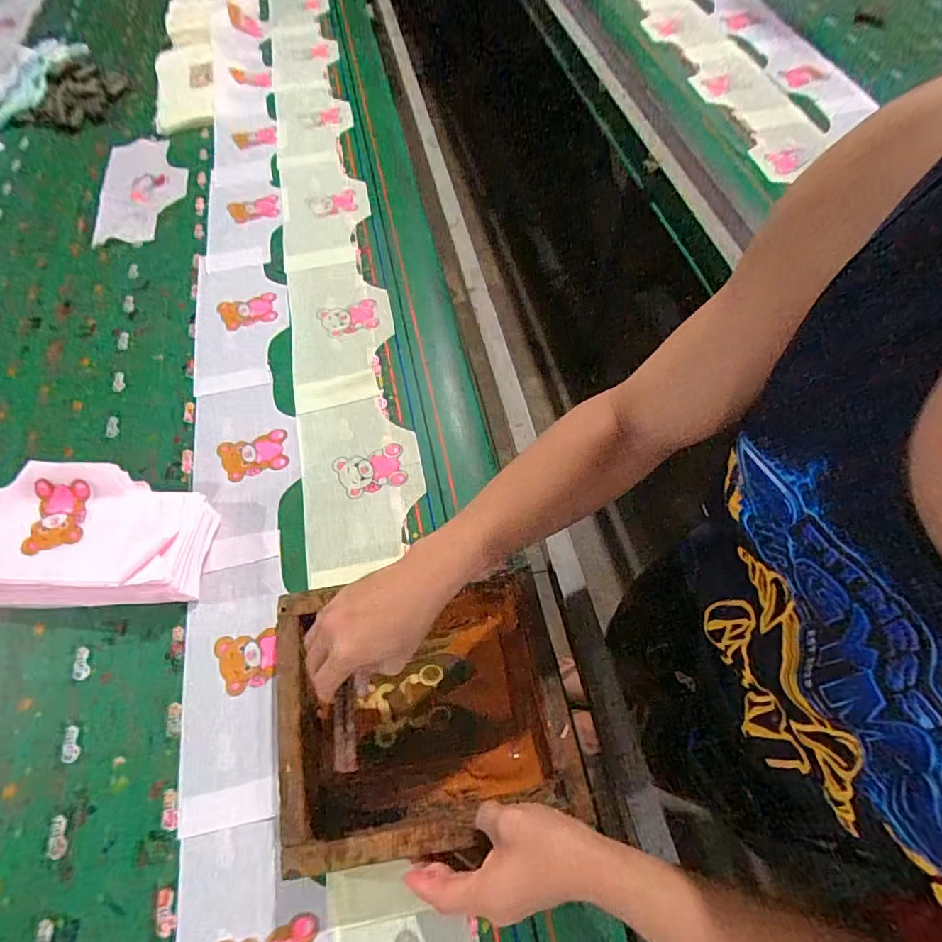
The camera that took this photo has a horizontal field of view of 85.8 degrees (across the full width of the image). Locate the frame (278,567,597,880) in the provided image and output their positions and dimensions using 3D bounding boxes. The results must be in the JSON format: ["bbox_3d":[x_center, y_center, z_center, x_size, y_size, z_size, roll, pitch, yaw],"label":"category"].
[{"bbox_3d":[-0.046,0.222,0.489,0.262,0.051,0.225,-8,63,-4],"label":"frame"}]

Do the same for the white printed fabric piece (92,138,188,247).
[{"bbox_3d":[-0.583,-0.507,0.904,0.141,0.015,0.273,-7,63,-3],"label":"white printed fabric piece"}]

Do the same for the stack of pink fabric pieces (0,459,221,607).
[{"bbox_3d":[-0.446,0.070,0.575,0.284,0.061,0.147,-1,63,0],"label":"stack of pink fabric pieces"}]

